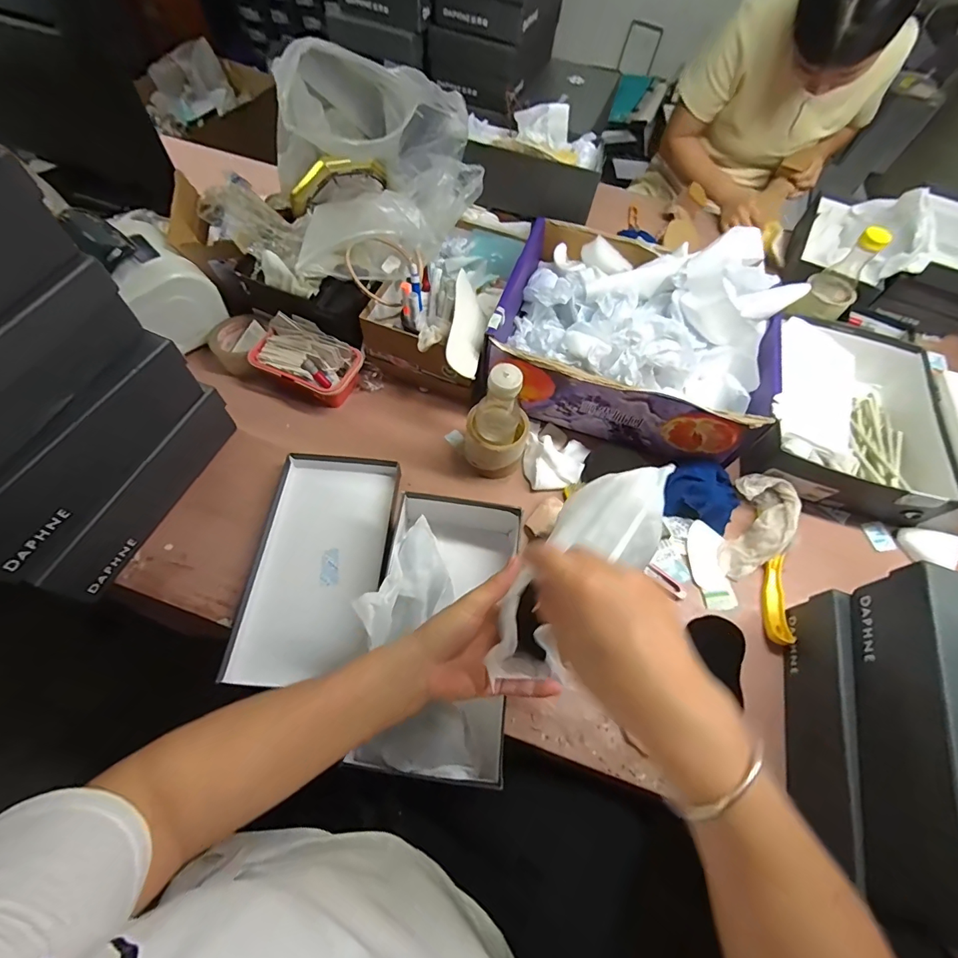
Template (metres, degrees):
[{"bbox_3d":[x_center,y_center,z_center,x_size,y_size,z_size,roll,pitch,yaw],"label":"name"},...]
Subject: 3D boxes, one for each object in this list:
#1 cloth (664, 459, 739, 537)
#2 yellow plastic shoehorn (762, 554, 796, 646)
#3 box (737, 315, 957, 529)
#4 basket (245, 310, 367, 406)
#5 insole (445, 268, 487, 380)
[{"bbox_3d":[0.326,0.017,0.659,0.123,0.044,0.090,16,62,5],"label":"cloth"},{"bbox_3d":[0.401,0.161,0.606,0.024,0.023,0.120,15,62,4],"label":"yellow plastic shoehorn"},{"bbox_3d":[0.563,-0.135,0.706,0.291,0.114,0.358,17,62,5],"label":"box"},{"bbox_3d":[-0.273,-0.184,0.712,0.165,0.064,0.097,22,63,8],"label":"basket"},{"bbox_3d":[-0.020,-0.225,0.647,0.051,0.020,0.166,22,67,-34],"label":"insole"}]

